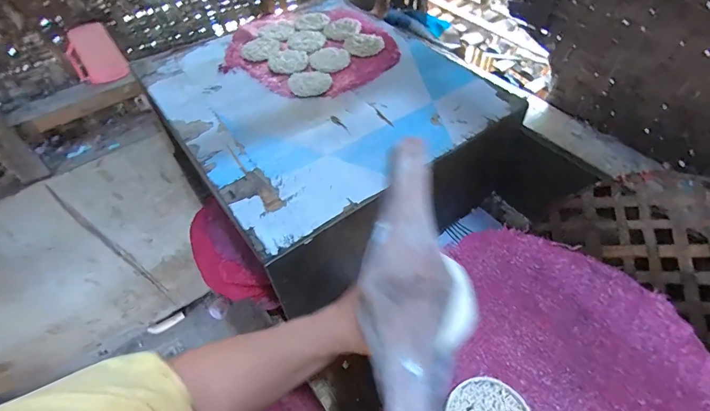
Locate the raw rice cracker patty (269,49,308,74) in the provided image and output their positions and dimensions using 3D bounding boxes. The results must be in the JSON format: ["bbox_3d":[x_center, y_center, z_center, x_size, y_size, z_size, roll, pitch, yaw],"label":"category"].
[{"bbox_3d":[-0.136,-0.295,0.739,0.079,0.004,0.083,-1,52,3],"label":"raw rice cracker patty"}]

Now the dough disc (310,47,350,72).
[{"bbox_3d":[-0.052,-0.300,0.742,0.079,0.007,0.078,-2,52,2],"label":"dough disc"}]

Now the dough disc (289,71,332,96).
[{"bbox_3d":[-0.086,-0.236,0.701,0.080,0.006,0.080,-2,52,2],"label":"dough disc"}]

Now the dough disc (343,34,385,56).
[{"bbox_3d":[0.018,-0.343,0.773,0.084,0.006,0.084,-2,52,2],"label":"dough disc"}]

